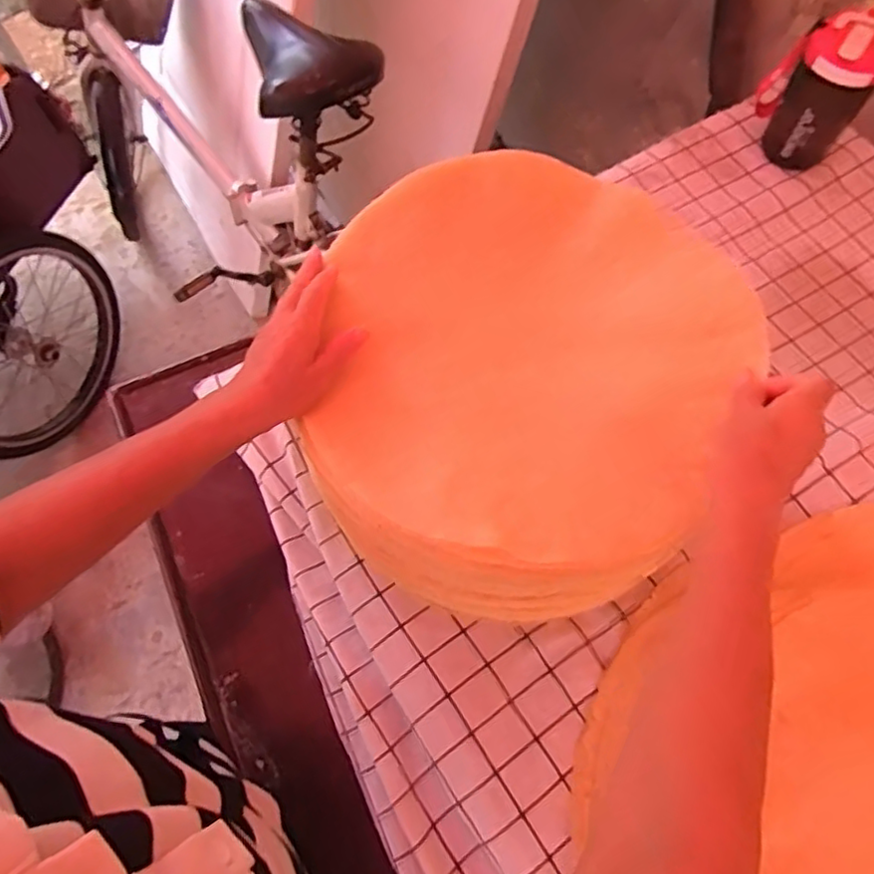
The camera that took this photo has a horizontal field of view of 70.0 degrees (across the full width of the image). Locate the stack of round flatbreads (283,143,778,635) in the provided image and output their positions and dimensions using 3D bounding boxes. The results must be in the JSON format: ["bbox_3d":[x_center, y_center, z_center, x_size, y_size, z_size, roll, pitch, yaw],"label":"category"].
[{"bbox_3d":[0.066,-0.040,0.535,0.343,0.151,0.352,36,70,15],"label":"stack of round flatbreads"}]

